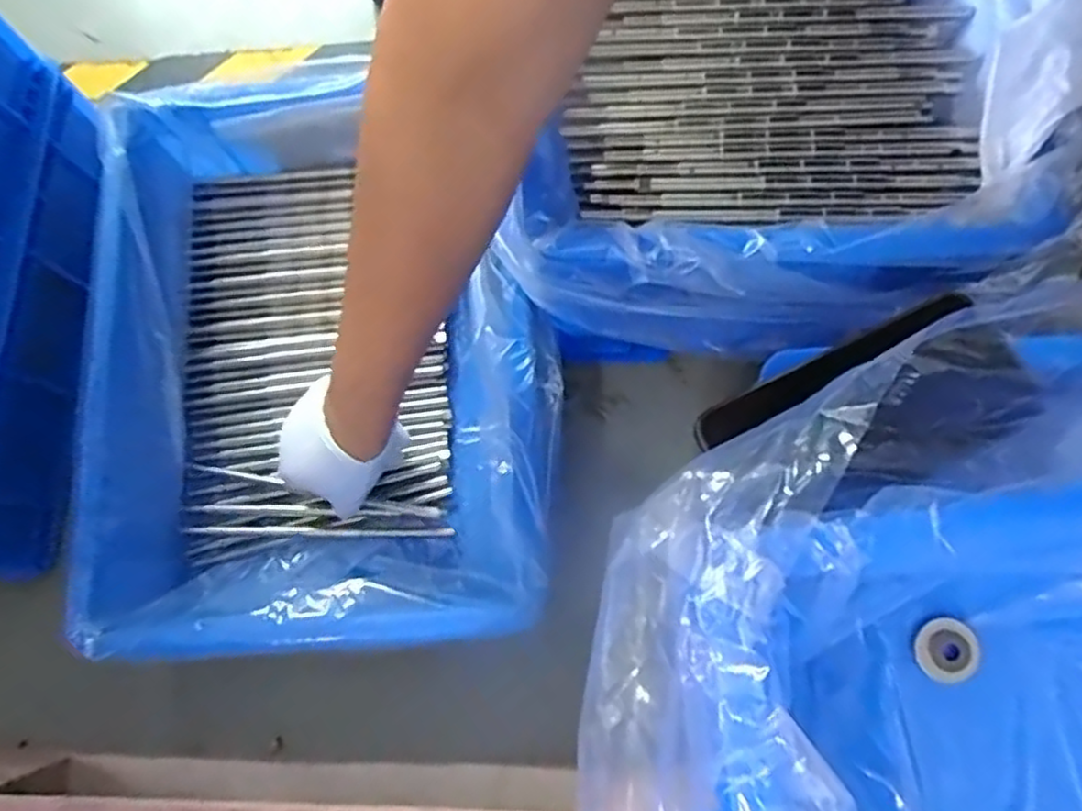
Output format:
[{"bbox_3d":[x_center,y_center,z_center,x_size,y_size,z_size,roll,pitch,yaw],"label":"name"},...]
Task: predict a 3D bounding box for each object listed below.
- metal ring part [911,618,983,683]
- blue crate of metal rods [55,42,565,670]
[{"bbox_3d":[0.187,0.113,0.321,0.028,0.007,0.027,-1,78,3],"label":"metal ring part"},{"bbox_3d":[-0.157,-0.031,0.527,0.314,0.136,0.397,-4,73,1],"label":"blue crate of metal rods"}]

